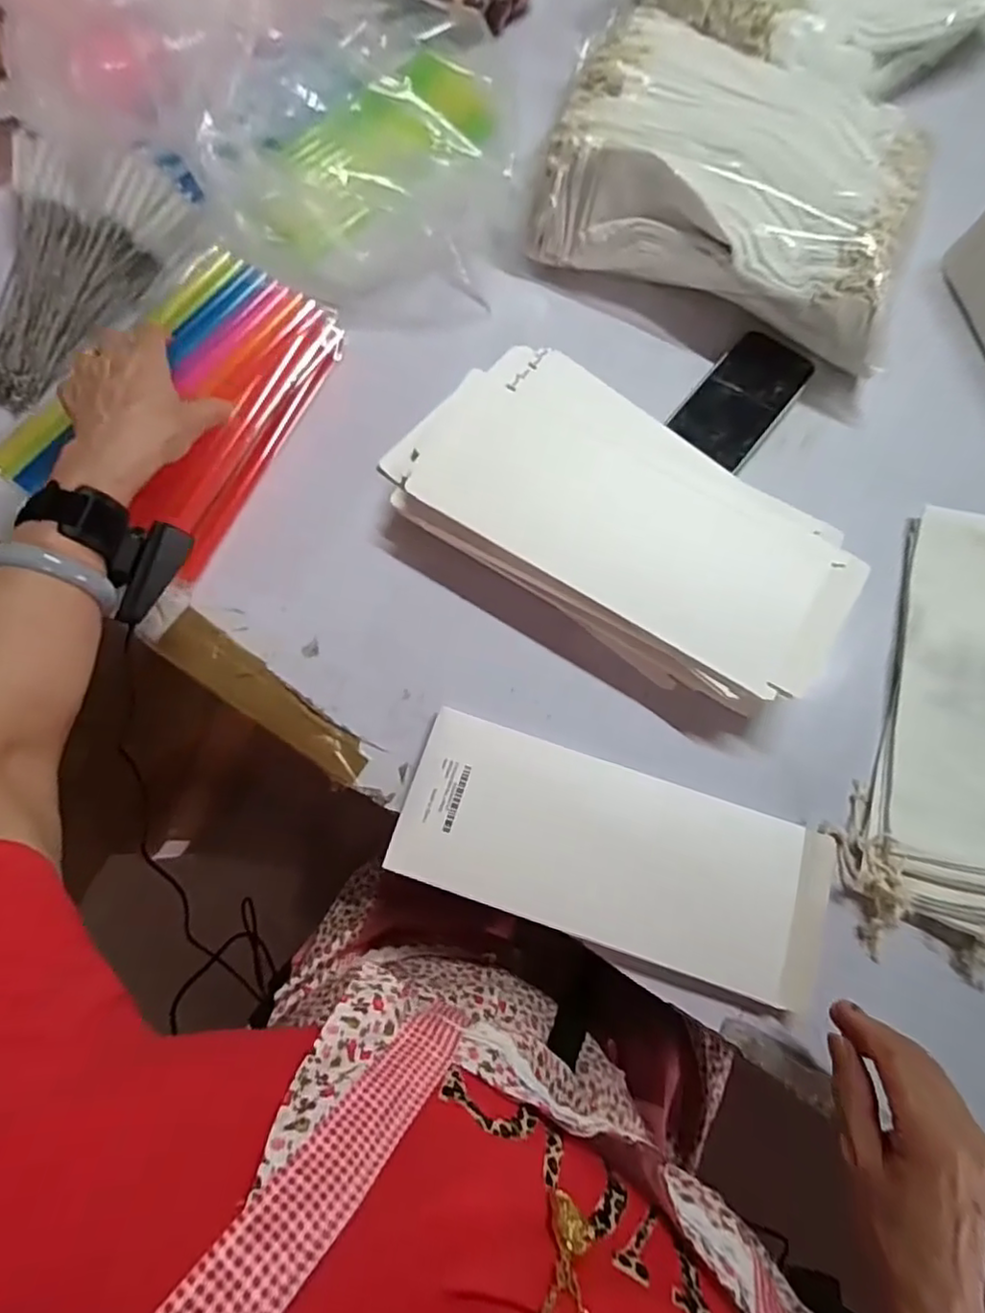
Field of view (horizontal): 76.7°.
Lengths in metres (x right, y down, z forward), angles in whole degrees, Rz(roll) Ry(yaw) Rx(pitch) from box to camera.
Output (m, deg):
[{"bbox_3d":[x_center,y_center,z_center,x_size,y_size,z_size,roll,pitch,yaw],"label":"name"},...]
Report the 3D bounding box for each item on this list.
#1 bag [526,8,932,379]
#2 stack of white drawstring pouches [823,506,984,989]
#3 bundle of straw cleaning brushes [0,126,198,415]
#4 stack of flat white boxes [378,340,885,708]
[{"bbox_3d":[0.244,-0.466,0.590,0.356,0.088,0.302,27,74,6],"label":"bag"},{"bbox_3d":[0.367,0.052,0.476,0.140,0.043,0.345,23,74,5],"label":"stack of white drawstring pouches"},{"bbox_3d":[-0.404,-0.350,0.572,0.198,0.055,0.265,20,83,1],"label":"bundle of straw cleaning brushes"},{"bbox_3d":[0.106,-0.108,0.506,0.351,0.057,0.175,32,75,8],"label":"stack of flat white boxes"}]

